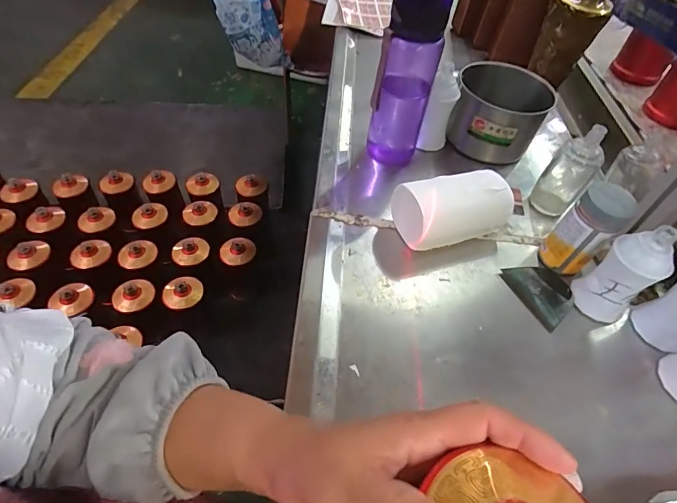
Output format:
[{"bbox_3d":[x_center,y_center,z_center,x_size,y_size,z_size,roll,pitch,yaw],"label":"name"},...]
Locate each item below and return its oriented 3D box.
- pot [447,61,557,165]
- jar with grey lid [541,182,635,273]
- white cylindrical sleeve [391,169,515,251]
[{"bbox_3d":[0.240,-0.207,0.621,0.131,0.087,0.126,16,51,8],"label":"pot"},{"bbox_3d":[0.282,-0.025,0.466,0.056,0.105,0.051,2,52,-2],"label":"jar with grey lid"},{"bbox_3d":[0.141,-0.052,0.498,0.135,0.062,0.066,-11,52,-14],"label":"white cylindrical sleeve"}]

